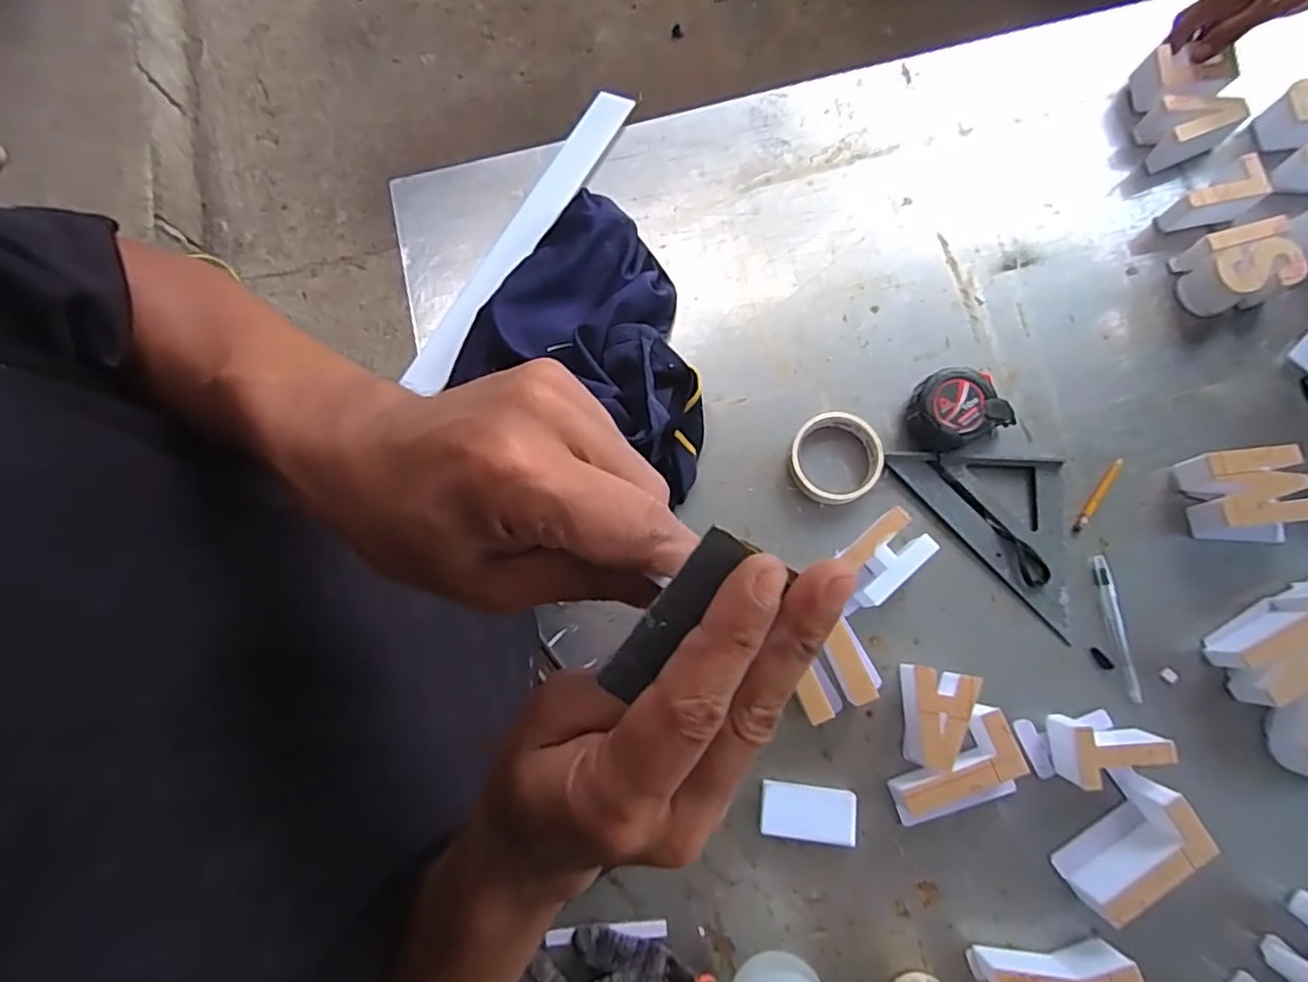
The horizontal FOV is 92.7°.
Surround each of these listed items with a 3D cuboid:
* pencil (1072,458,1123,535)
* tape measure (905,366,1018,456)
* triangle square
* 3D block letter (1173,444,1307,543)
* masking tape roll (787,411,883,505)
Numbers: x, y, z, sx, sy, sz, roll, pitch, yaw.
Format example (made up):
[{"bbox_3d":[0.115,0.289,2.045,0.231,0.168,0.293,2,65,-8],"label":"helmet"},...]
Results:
[{"bbox_3d":[0.445,0.004,0.624,0.010,0.004,0.093,37,81,8],"label":"pencil"},{"bbox_3d":[0.302,-0.082,0.634,0.093,0.039,0.078,-25,78,-4],"label":"tape measure"},{"bbox_3d":[0.358,0.021,0.623,0.123,0.013,0.223,-38,80,-7],"label":"triangle square"},{"bbox_3d":[0.567,0.006,0.600,0.095,0.049,0.086,-6,77,1],"label":"3D block letter"},{"bbox_3d":[0.183,-0.034,0.632,0.089,0.023,0.092,0,78,1],"label":"masking tape roll"}]

